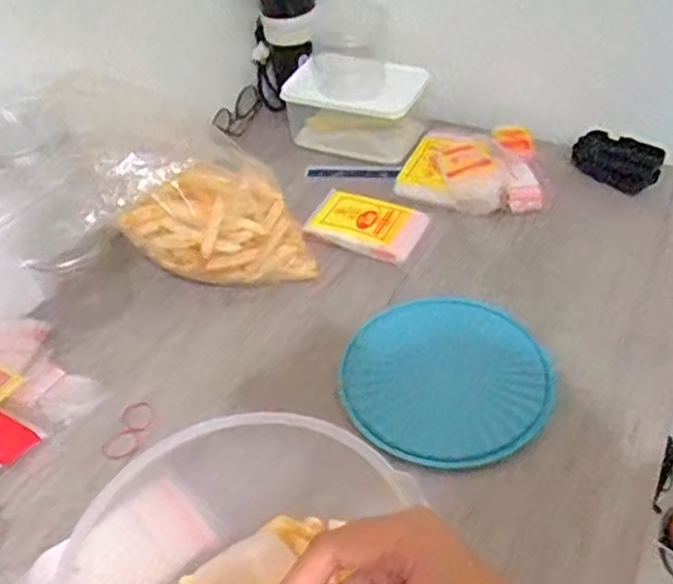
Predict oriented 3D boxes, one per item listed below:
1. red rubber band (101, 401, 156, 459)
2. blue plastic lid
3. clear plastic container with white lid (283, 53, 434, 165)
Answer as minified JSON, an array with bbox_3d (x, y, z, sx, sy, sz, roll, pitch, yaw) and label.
[{"bbox_3d":[-0.207,0.139,0.688,0.039,0.005,0.066,11,47,17],"label":"red rubber band"},{"bbox_3d":[0.109,0.081,0.677,0.198,0.021,0.188,-3,45,3],"label":"blue plastic lid"},{"bbox_3d":[0.031,-0.272,0.995,0.195,0.111,0.108,13,48,19],"label":"clear plastic container with white lid"}]

